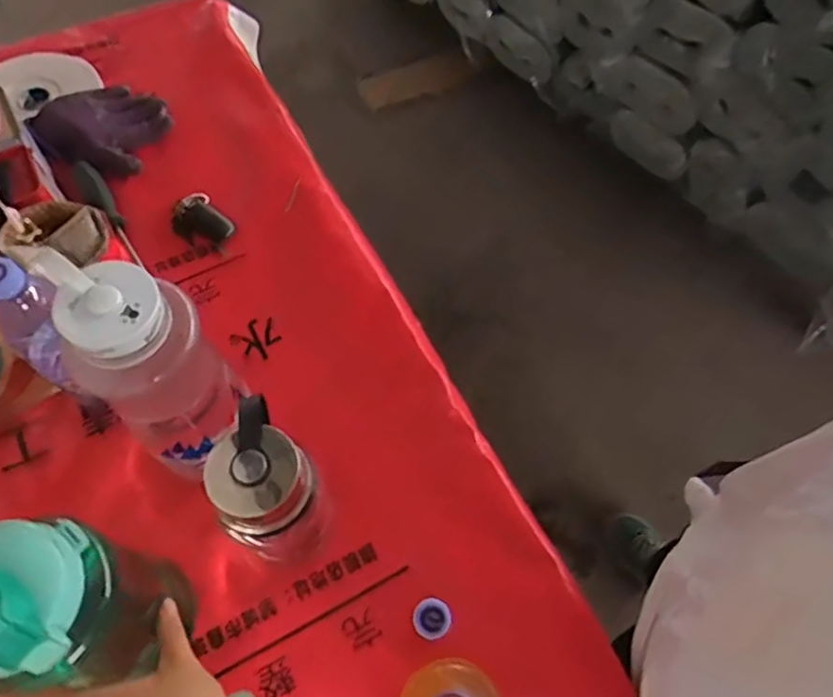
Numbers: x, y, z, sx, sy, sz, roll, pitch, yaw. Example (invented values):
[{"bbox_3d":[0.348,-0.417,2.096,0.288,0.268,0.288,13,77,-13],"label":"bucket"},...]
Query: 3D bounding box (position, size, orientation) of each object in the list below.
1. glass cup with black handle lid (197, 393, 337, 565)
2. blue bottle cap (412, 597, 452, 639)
[{"bbox_3d":[-0.114,0.111,0.513,0.071,0.172,0.084,-29,67,-14],"label":"glass cup with black handle lid"},{"bbox_3d":[0.014,0.233,0.548,0.032,0.008,0.032,0,63,0],"label":"blue bottle cap"}]

